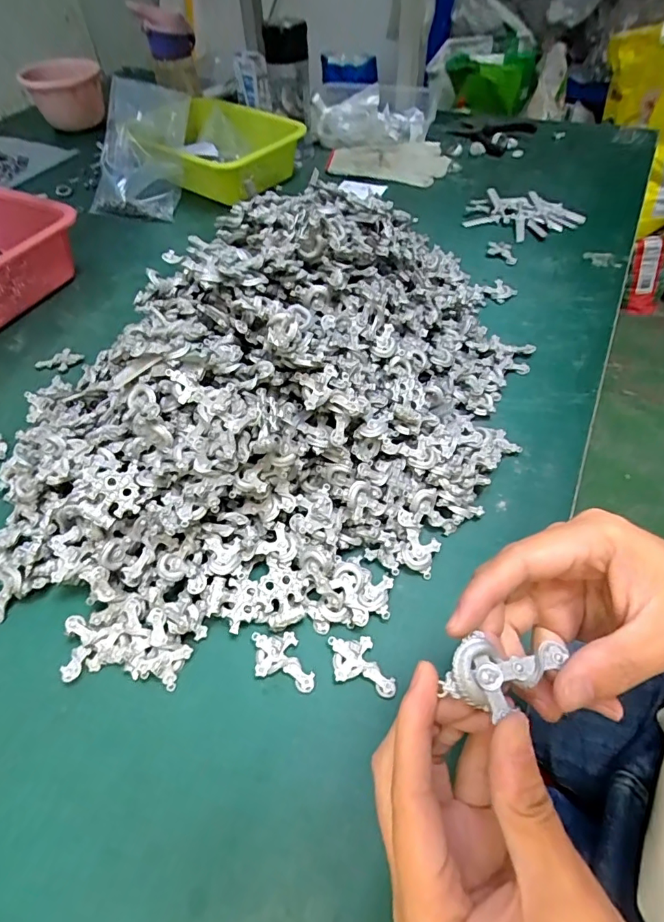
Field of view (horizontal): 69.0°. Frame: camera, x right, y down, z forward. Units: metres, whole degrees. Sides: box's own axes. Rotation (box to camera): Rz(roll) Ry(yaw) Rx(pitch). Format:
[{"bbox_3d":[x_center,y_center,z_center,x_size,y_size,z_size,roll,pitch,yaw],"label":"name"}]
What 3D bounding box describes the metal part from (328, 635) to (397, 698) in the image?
[{"bbox_3d":[0.020,0.132,0.318,0.048,0.005,0.031,13,53,13],"label":"metal part"}]

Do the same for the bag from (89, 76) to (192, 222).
[{"bbox_3d":[-0.289,-0.457,0.723,0.158,0.185,0.048,22,18,15],"label":"bag"}]

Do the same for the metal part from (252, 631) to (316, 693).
[{"bbox_3d":[-0.033,0.131,0.322,0.048,0.005,0.031,11,53,12],"label":"metal part"}]

